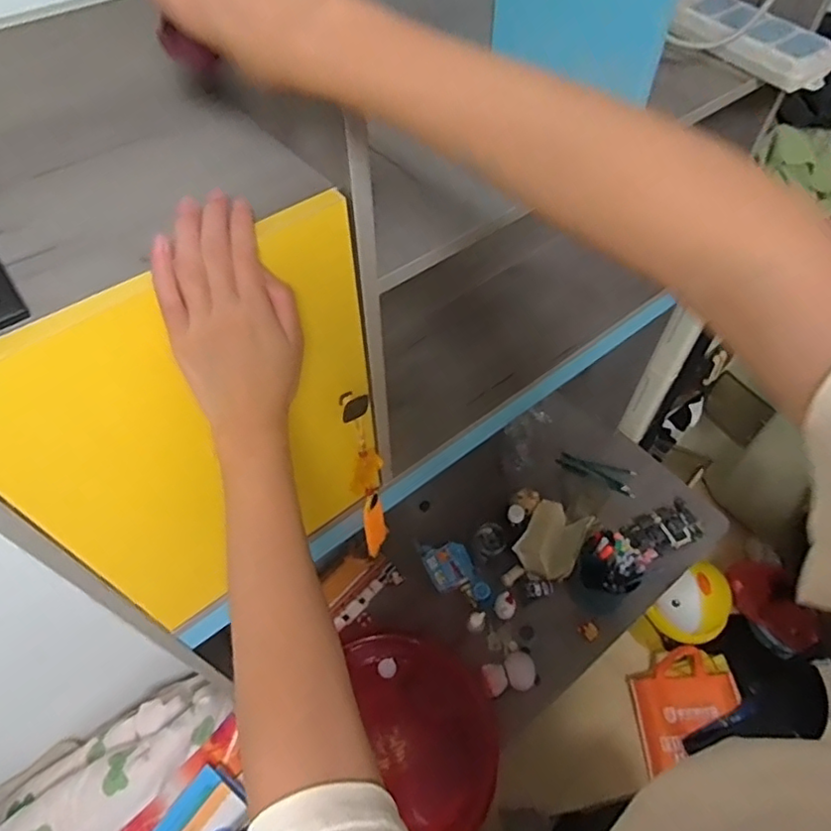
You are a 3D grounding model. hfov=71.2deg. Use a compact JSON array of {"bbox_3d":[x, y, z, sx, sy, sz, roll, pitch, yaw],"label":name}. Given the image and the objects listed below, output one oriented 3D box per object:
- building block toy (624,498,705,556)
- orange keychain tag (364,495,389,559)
[{"bbox_3d":[0.529,0.242,1.238,0.175,0.026,0.098,-20,56,-13],"label":"building block toy"},{"bbox_3d":[-0.051,0.140,0.755,0.015,0.131,0.040,26,58,18],"label":"orange keychain tag"}]

